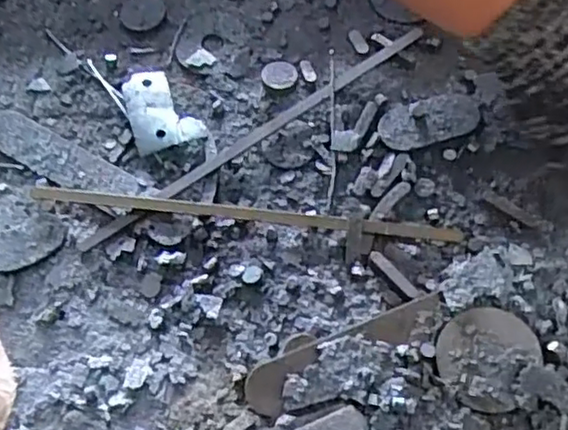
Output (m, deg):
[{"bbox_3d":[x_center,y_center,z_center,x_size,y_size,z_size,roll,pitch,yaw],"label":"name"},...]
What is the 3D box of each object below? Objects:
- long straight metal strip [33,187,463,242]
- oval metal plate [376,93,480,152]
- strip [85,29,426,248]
[{"bbox_3d":[-0.035,-0.002,0.563,0.358,0.008,0.015,6,67,6],"label":"long straight metal strip"},{"bbox_3d":[0.129,-0.084,0.599,0.092,0.007,0.042,-18,66,-5],"label":"oval metal plate"},{"bbox_3d":[-0.021,-0.072,0.599,0.358,0.006,0.014,-34,69,-11],"label":"strip"}]

